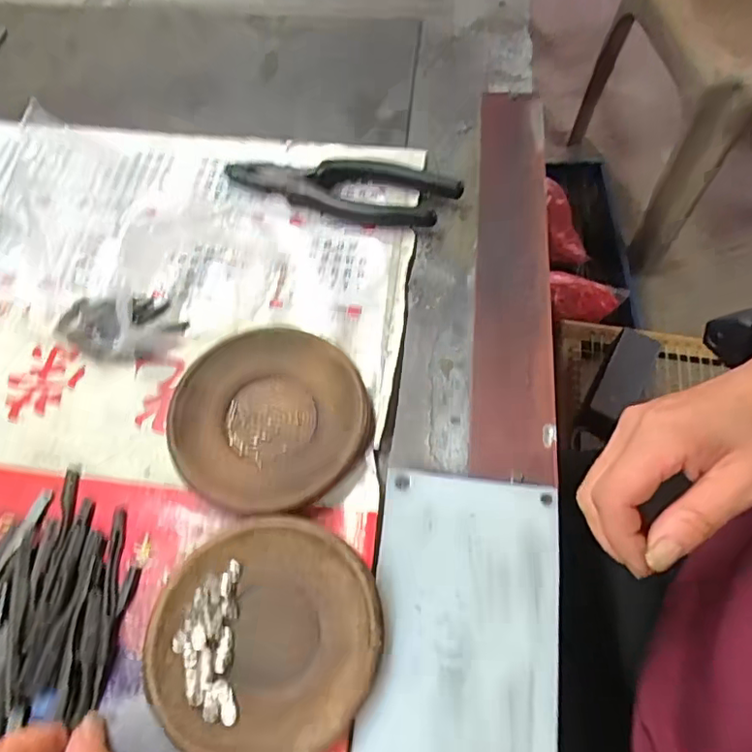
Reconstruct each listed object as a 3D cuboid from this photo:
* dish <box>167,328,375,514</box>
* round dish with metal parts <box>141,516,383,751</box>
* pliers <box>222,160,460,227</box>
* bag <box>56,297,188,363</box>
[{"bbox_3d":[-0.061,0.025,0.342,0.113,0.016,0.107,-1,63,2],"label":"dish"},{"bbox_3d":[-0.055,0.128,0.290,0.113,0.013,0.106,-1,63,2],"label":"round dish with metal parts"},{"bbox_3d":[-0.028,-0.129,0.417,0.167,0.027,0.046,8,64,6],"label":"pliers"},{"bbox_3d":[-0.167,-0.033,0.380,0.080,0.014,0.046,3,63,4],"label":"bag"}]

